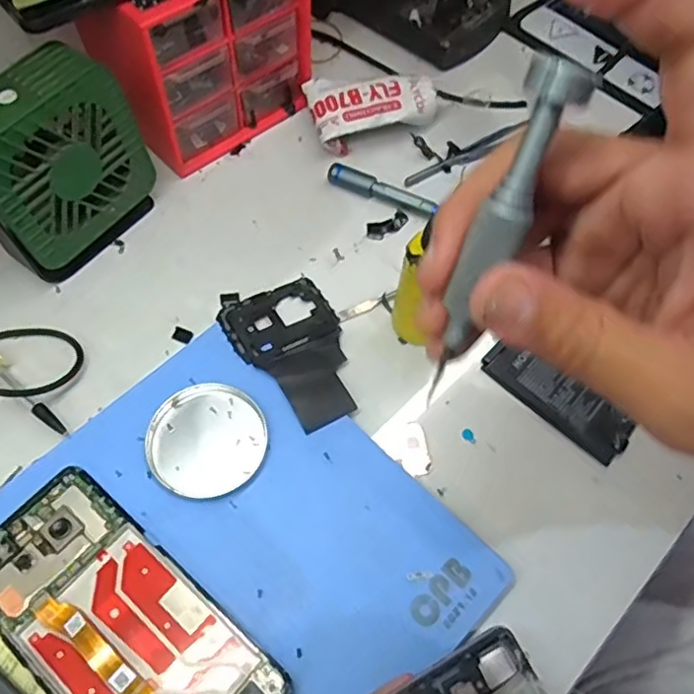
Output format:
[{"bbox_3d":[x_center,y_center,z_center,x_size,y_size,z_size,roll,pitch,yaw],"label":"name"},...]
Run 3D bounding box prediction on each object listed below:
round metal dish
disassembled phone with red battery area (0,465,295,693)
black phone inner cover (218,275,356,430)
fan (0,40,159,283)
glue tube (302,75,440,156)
[{"bbox_3d":[-0.078,0.051,0.341,0.063,0.005,0.063,1,59,-1],"label":"round metal dish"},{"bbox_3d":[-0.107,0.132,0.290,0.163,0.008,0.074,36,65,18],"label":"disassembled phone with red battery area"},{"bbox_3d":[-0.031,-0.003,0.375,0.066,0.007,0.109,-29,64,-18],"label":"black phone inner cover"},{"bbox_3d":[-0.173,-0.105,0.369,0.046,0.114,0.104,33,62,16],"label":"fan"},{"bbox_3d":[0.019,-0.180,0.461,0.090,0.031,0.056,-13,64,-9],"label":"glue tube"}]

